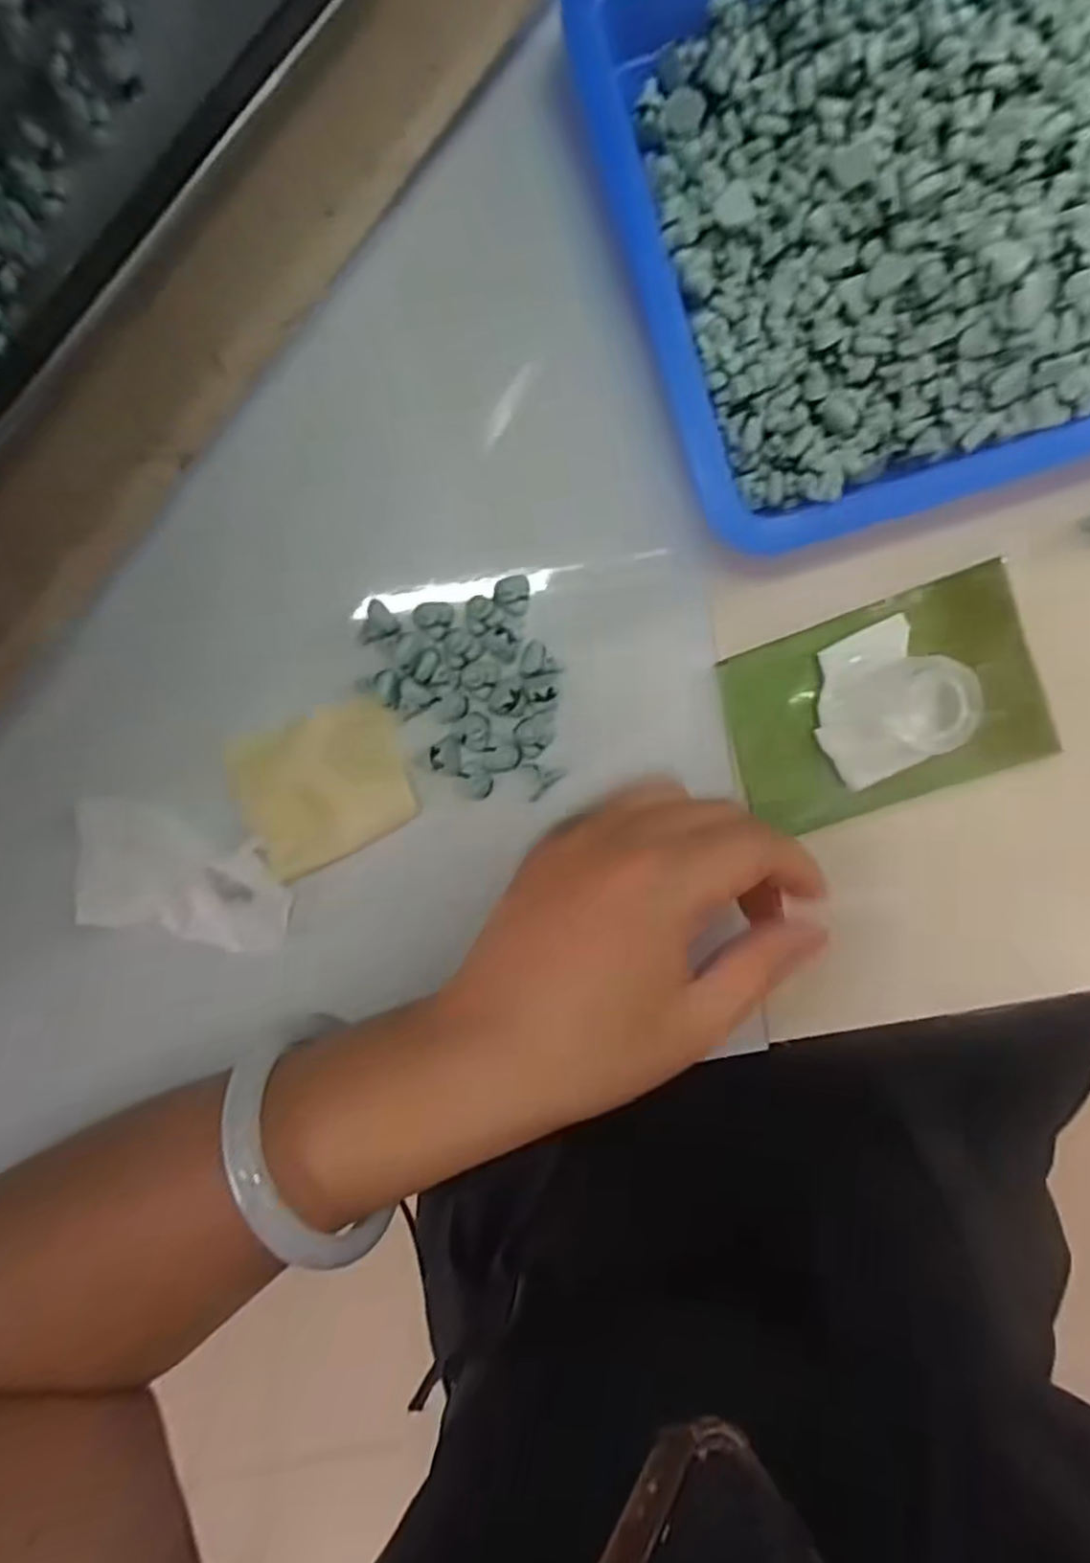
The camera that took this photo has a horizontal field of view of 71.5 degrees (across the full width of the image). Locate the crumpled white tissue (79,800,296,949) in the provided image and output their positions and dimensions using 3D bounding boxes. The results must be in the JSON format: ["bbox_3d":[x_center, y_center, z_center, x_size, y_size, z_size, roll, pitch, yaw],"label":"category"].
[{"bbox_3d":[-0.115,0.031,0.242,0.067,0.014,0.041,12,94,-5],"label":"crumpled white tissue"}]

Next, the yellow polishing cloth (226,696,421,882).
[{"bbox_3d":[-0.069,0.002,0.242,0.051,0.010,0.047,-18,96,-2],"label":"yellow polishing cloth"}]

